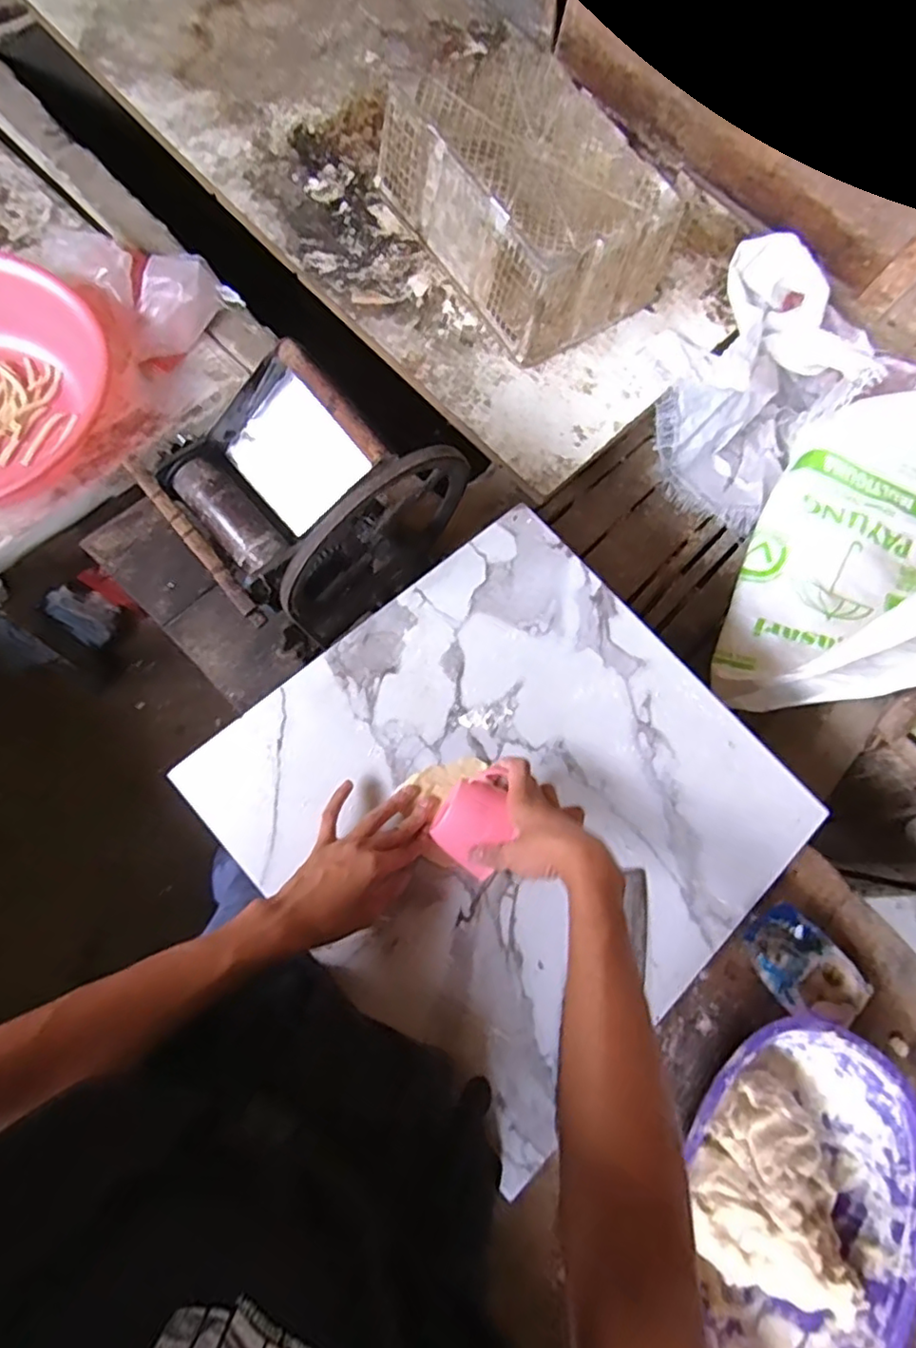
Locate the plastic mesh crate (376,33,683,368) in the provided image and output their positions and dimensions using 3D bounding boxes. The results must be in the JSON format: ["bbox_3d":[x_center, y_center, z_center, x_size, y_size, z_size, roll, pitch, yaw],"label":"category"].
[{"bbox_3d":[0.120,-0.825,1.055,0.327,0.155,0.446,-32,82,-16],"label":"plastic mesh crate"}]

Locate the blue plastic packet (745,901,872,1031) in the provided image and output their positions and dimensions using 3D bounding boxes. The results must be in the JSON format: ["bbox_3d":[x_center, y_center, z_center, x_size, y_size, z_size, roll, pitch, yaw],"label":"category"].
[{"bbox_3d":[0.348,0.296,0.616,0.080,0.016,0.117,-42,85,-17],"label":"blue plastic packet"}]

